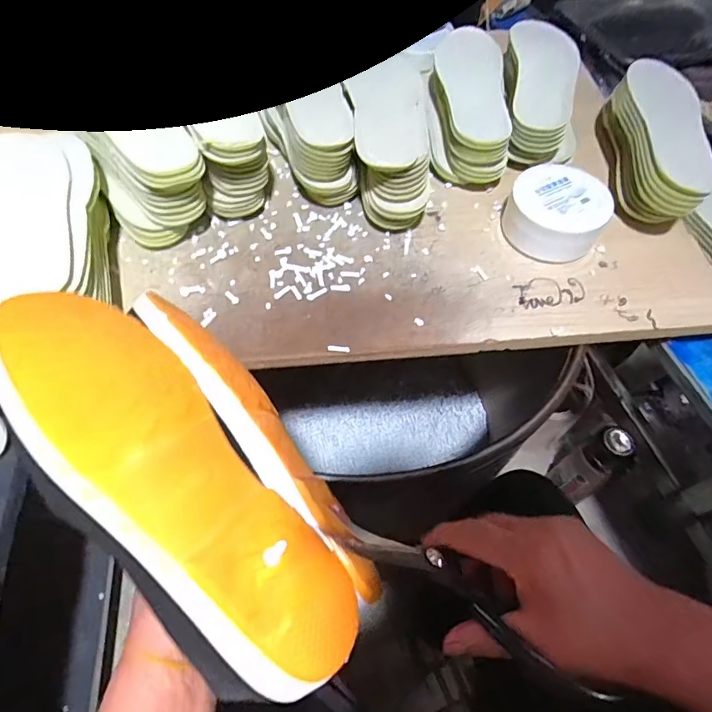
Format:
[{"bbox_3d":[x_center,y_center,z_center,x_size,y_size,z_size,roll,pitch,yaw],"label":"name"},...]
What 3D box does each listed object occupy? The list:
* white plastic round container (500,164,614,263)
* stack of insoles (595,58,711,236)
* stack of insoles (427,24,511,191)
[{"bbox_3d":[0.221,-0.157,0.516,0.095,0.059,0.097,1,56,-1],"label":"white plastic round container"},{"bbox_3d":[0.351,-0.236,0.538,0.087,0.090,0.227,8,56,3],"label":"stack of insoles"},{"bbox_3d":[0.145,-0.314,0.613,0.096,0.063,0.238,3,56,0],"label":"stack of insoles"}]

